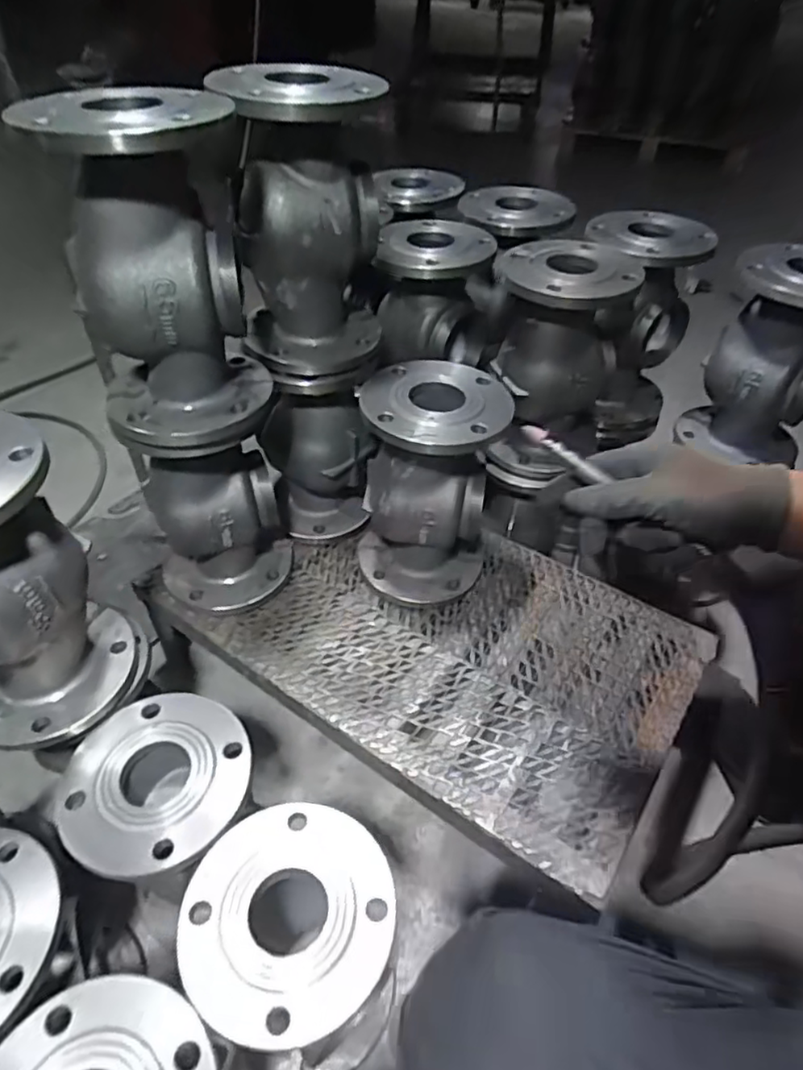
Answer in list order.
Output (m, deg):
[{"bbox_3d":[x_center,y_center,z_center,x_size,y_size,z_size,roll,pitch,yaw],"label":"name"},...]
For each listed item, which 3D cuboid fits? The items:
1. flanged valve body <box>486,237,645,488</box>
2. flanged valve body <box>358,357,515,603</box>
[{"bbox_3d":[0.213,-0.236,0.911,0.172,0.304,0.187,19,47,16],"label":"flanged valve body"},{"bbox_3d":[0.036,-0.060,0.824,0.173,0.282,0.170,6,45,4],"label":"flanged valve body"}]

